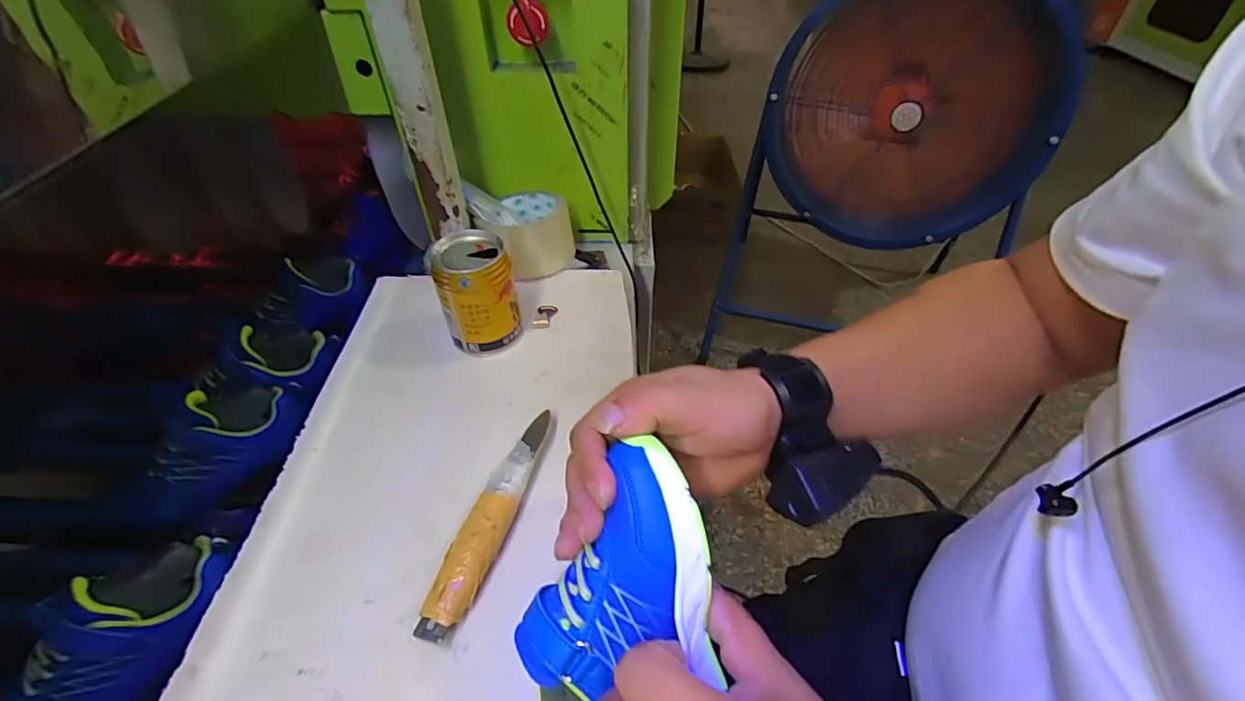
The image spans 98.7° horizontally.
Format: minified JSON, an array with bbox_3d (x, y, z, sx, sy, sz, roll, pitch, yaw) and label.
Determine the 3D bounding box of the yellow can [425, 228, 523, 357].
[{"bbox_3d":[-0.125,-0.049,0.464,0.063,0.090,0.063,0,45,0],"label":"yellow can"}]

